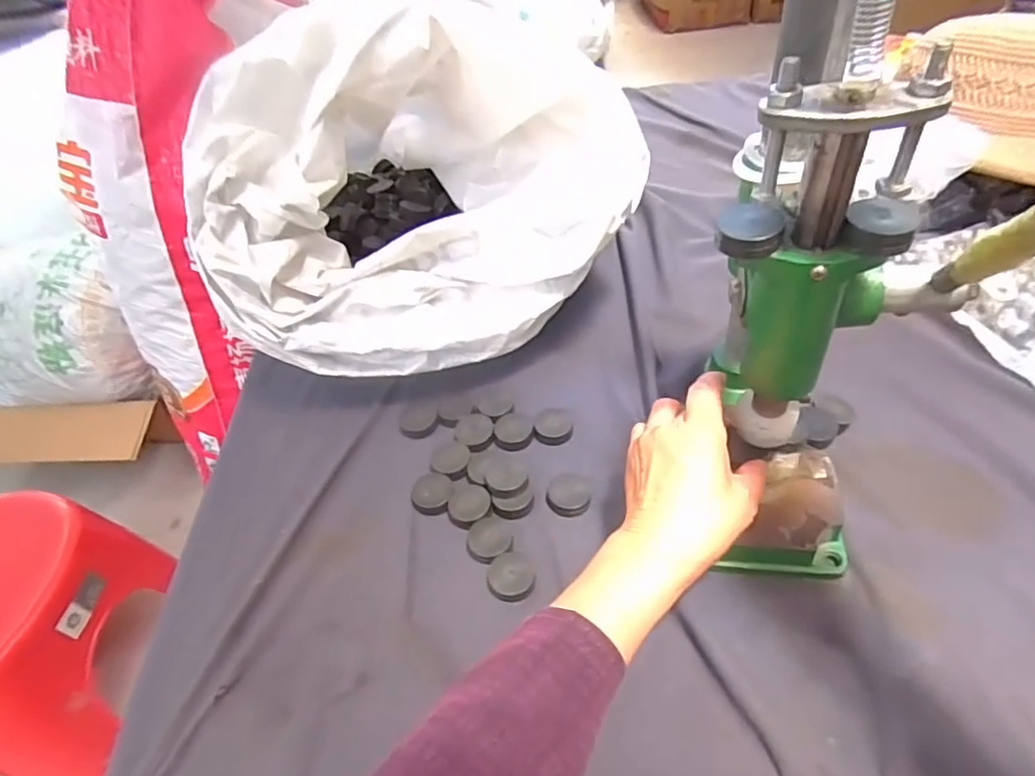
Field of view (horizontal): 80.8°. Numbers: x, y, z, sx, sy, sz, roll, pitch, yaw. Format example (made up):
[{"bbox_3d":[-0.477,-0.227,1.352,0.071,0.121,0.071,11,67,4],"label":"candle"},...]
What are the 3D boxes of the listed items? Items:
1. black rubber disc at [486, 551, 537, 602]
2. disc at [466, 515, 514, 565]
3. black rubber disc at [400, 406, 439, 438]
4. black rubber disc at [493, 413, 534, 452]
[{"bbox_3d":[-0.004,0.133,0.432,0.034,0.004,0.037,-4,47,4],"label":"black rubber disc"},{"bbox_3d":[-0.021,0.112,0.454,0.036,0.004,0.034,-4,47,4],"label":"disc"},{"bbox_3d":[-0.087,0.030,0.541,0.034,0.005,0.035,-4,47,4],"label":"black rubber disc"},{"bbox_3d":[-0.002,0.035,0.521,0.031,0.012,0.037,7,48,14],"label":"black rubber disc"}]

